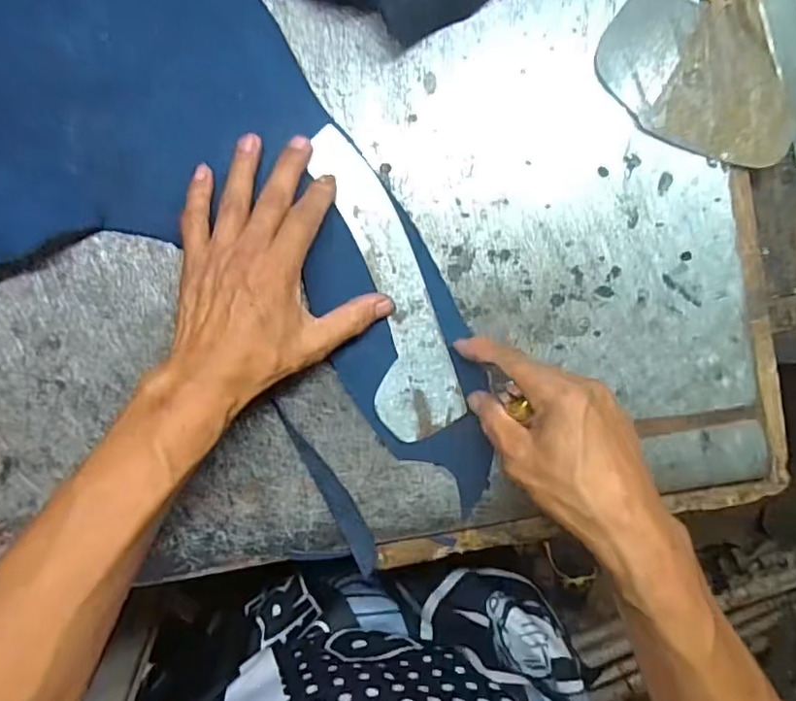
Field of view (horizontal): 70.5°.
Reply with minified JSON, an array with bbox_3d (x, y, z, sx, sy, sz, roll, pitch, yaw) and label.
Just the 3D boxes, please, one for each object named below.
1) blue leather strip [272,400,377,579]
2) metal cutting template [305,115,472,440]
[{"bbox_3d":[-0.046,0.094,0.387,0.017,0.004,0.130,-27,90,-8],"label":"blue leather strip"},{"bbox_3d":[-0.011,-0.044,0.381,0.054,0.004,0.210,-18,94,-2],"label":"metal cutting template"}]

